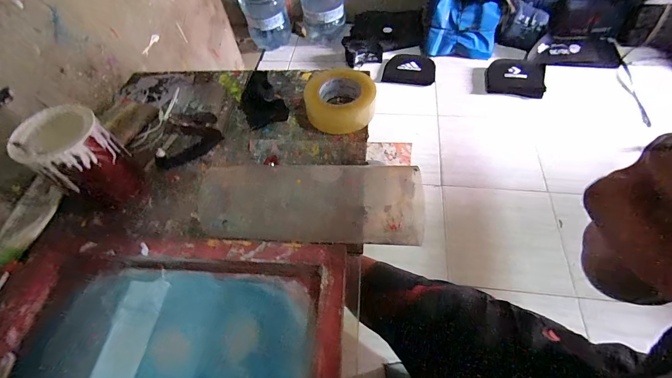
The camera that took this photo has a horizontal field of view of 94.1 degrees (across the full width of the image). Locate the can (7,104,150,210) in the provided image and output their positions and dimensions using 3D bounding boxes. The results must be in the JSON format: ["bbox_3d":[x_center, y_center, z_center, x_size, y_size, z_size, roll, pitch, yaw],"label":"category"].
[{"bbox_3d":[-0.388,-0.043,0.485,0.100,0.140,0.101,-2,56,3],"label":"can"}]

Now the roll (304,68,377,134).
[{"bbox_3d":[0.006,-0.172,0.597,0.128,0.053,0.127,-2,56,3],"label":"roll"}]

